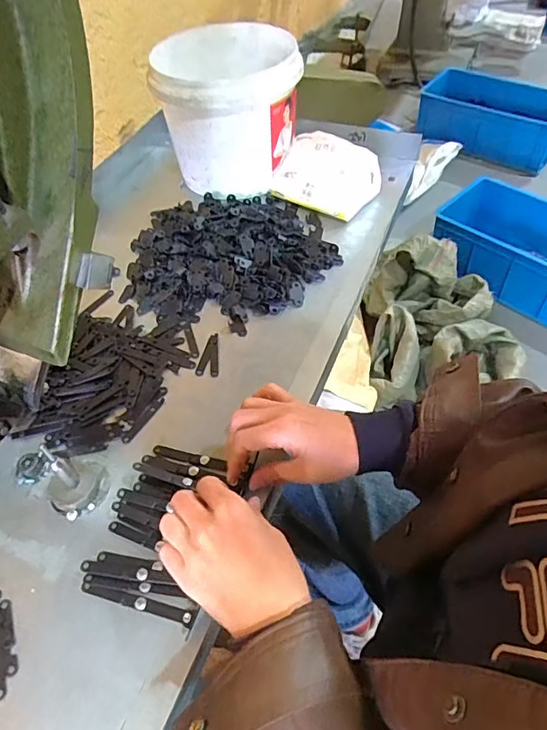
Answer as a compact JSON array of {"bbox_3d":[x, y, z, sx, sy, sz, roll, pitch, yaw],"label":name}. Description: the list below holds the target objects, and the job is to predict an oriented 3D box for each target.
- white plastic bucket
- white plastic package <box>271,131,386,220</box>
[{"bbox_3d":[-0.055,-0.338,0.662,0.167,0.138,0.184,-6,52,-1],"label":"white plastic bucket"},{"bbox_3d":[0.063,-0.249,0.629,0.126,0.074,0.067,24,58,21],"label":"white plastic package"}]

